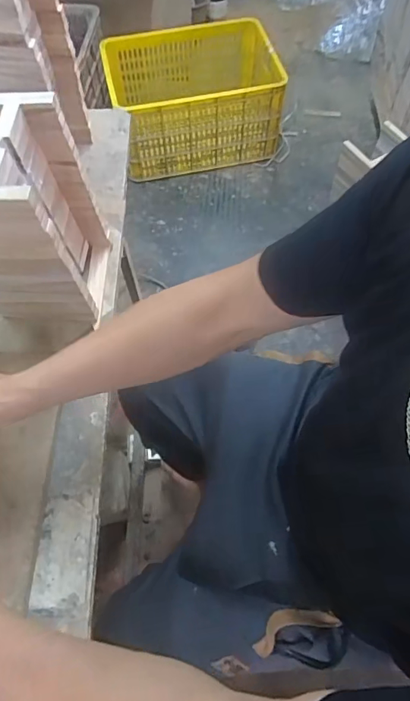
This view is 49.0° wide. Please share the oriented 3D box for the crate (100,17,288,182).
[{"bbox_3d":[-0.041,-0.933,1.701,0.570,0.365,0.386,-10,63,-5],"label":"crate"}]

